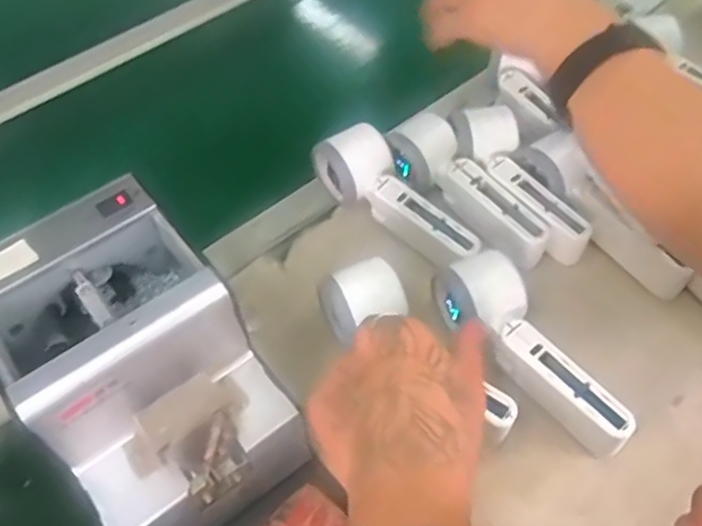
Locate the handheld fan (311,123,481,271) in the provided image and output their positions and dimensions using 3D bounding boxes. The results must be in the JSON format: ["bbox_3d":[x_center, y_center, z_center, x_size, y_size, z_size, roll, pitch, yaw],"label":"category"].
[{"bbox_3d":[0.039,-0.053,0.554,0.050,0.061,0.156,-38,58,-22],"label":"handheld fan"}]

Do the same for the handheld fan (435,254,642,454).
[{"bbox_3d":[0.134,0.060,0.471,0.055,0.050,0.155,-36,58,-21],"label":"handheld fan"}]

